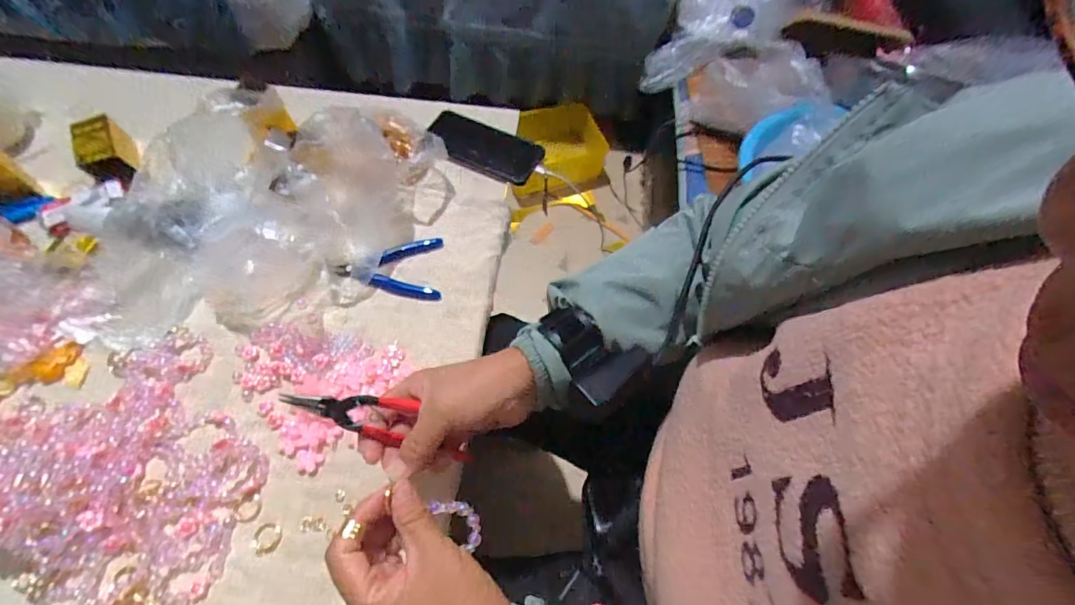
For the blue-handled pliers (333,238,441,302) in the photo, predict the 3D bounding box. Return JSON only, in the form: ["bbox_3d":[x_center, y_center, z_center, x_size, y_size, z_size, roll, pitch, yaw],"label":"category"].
[{"bbox_3d":[-0.168,-0.039,0.534,0.115,0.008,0.079,-2,62,-3],"label":"blue-handled pliers"}]

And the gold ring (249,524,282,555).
[{"bbox_3d":[-0.234,0.204,0.405,0.023,0.004,0.024,1,62,-1],"label":"gold ring"}]

